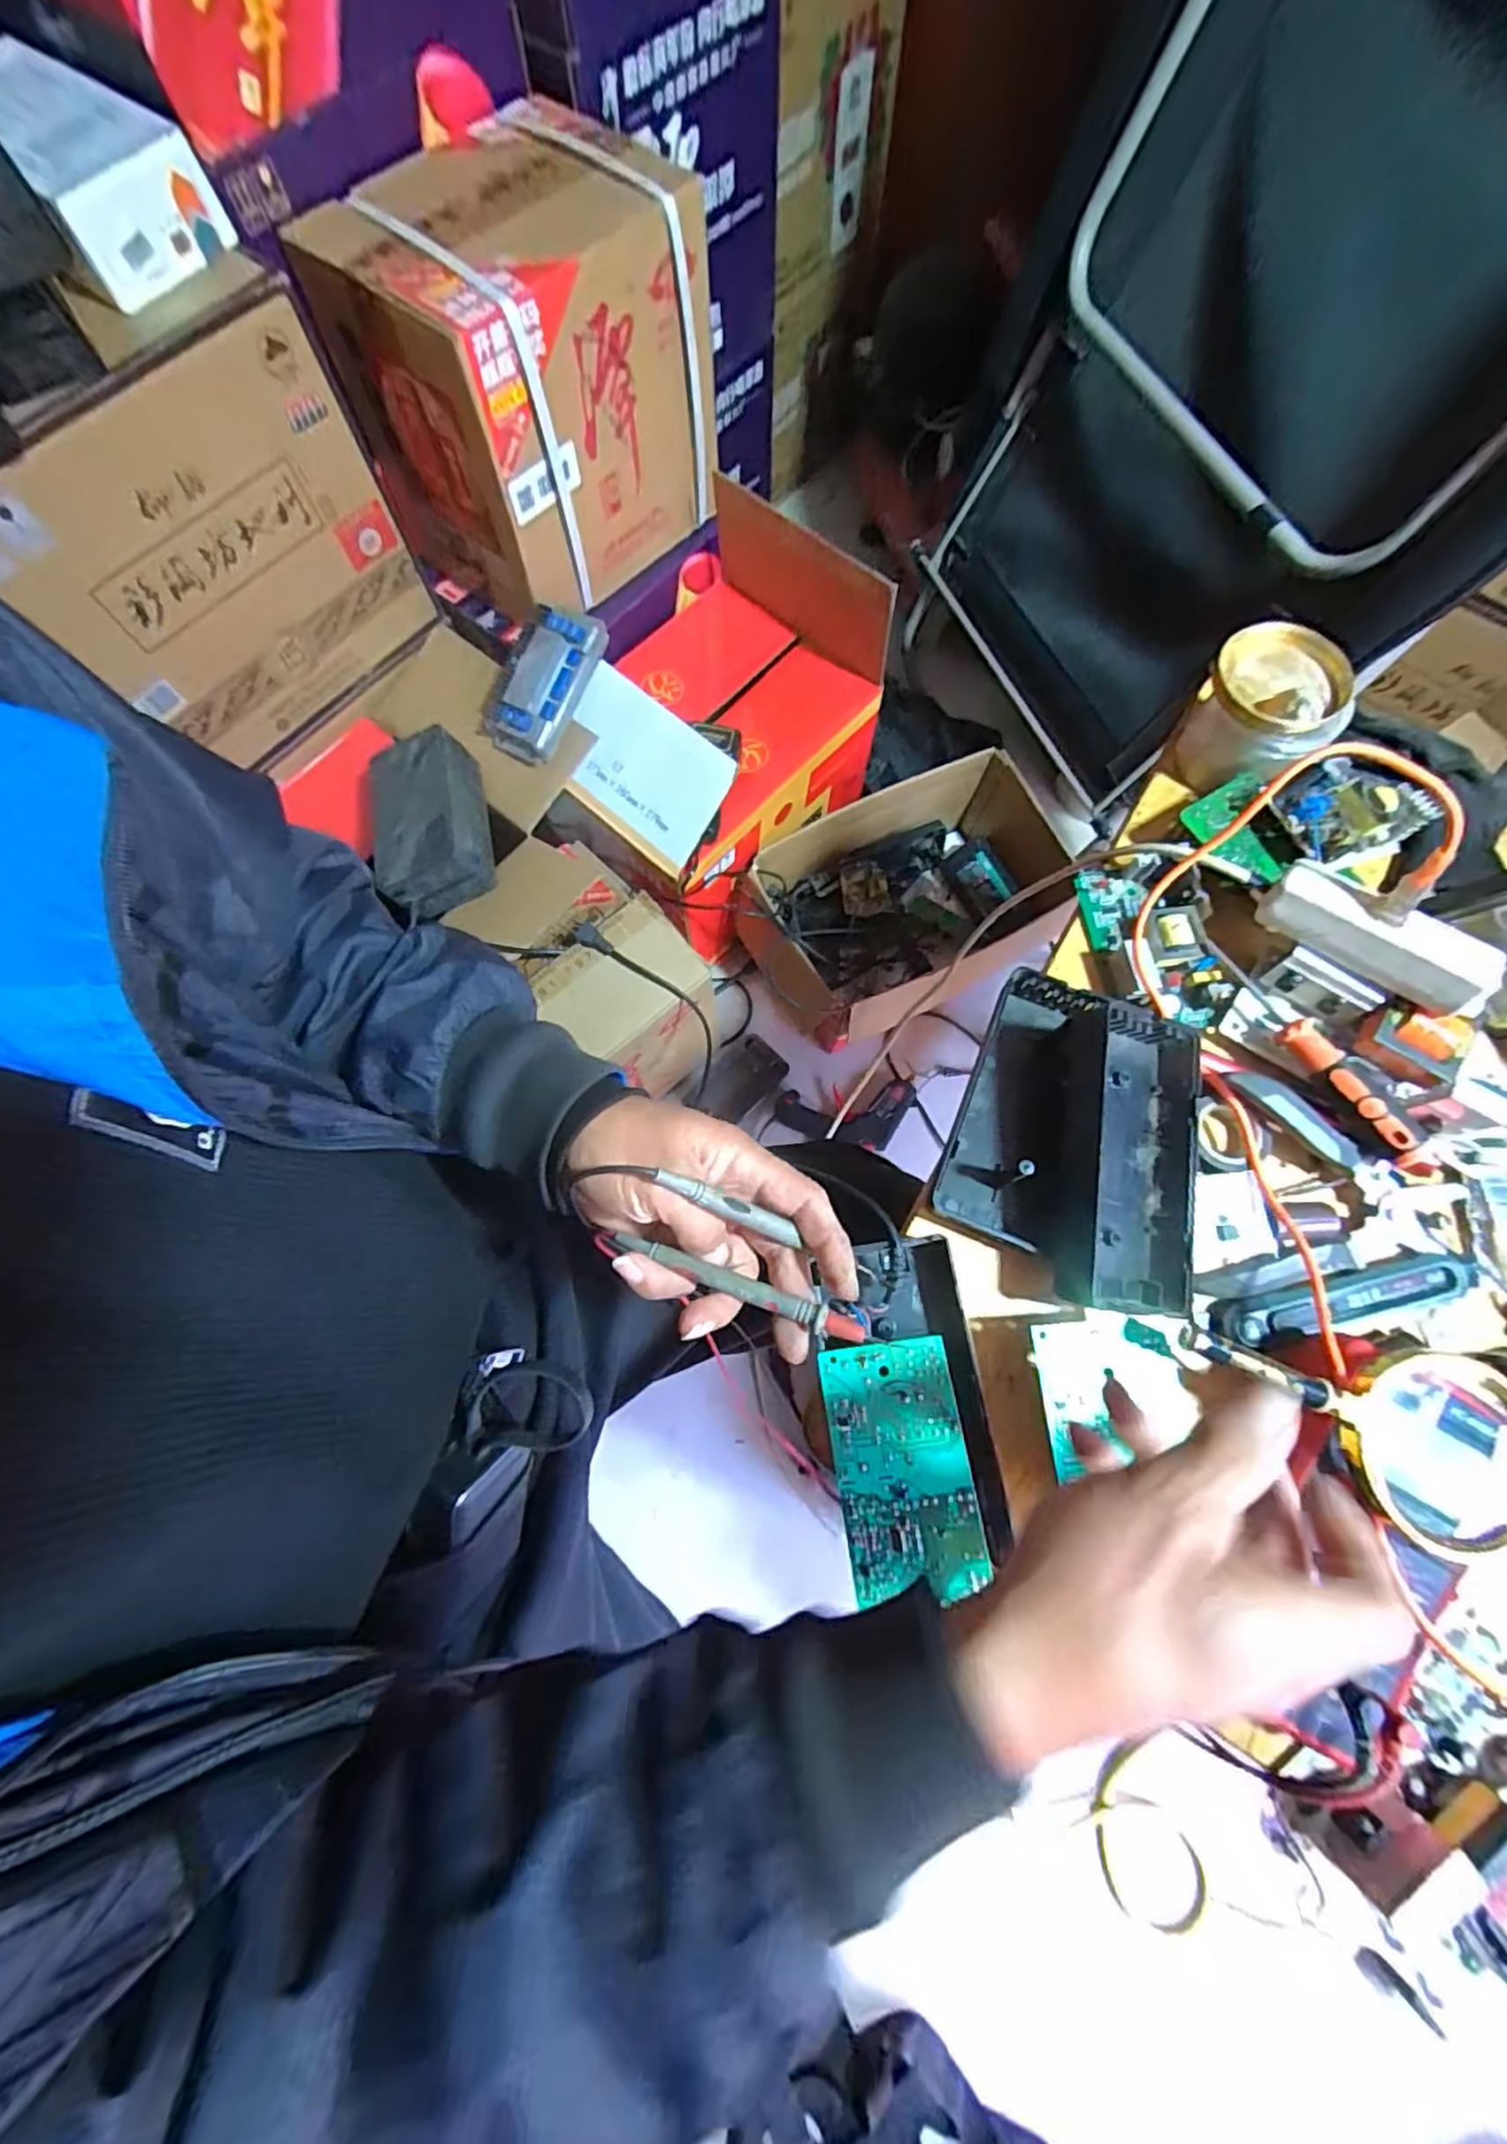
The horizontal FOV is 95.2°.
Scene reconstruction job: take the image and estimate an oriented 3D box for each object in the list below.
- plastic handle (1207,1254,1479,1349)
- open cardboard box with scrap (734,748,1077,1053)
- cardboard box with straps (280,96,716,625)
[{"bbox_3d":[0.348,0.133,0.403,0.154,0.018,0.024,-11,74,-3],"label":"plastic handle"},{"bbox_3d":[0.219,-0.242,0.976,0.431,0.161,0.273,-30,76,-9],"label":"open cardboard box with scrap"},{"bbox_3d":[-0.225,-0.722,0.744,0.328,0.294,0.212,-42,78,-12],"label":"cardboard box with straps"}]

